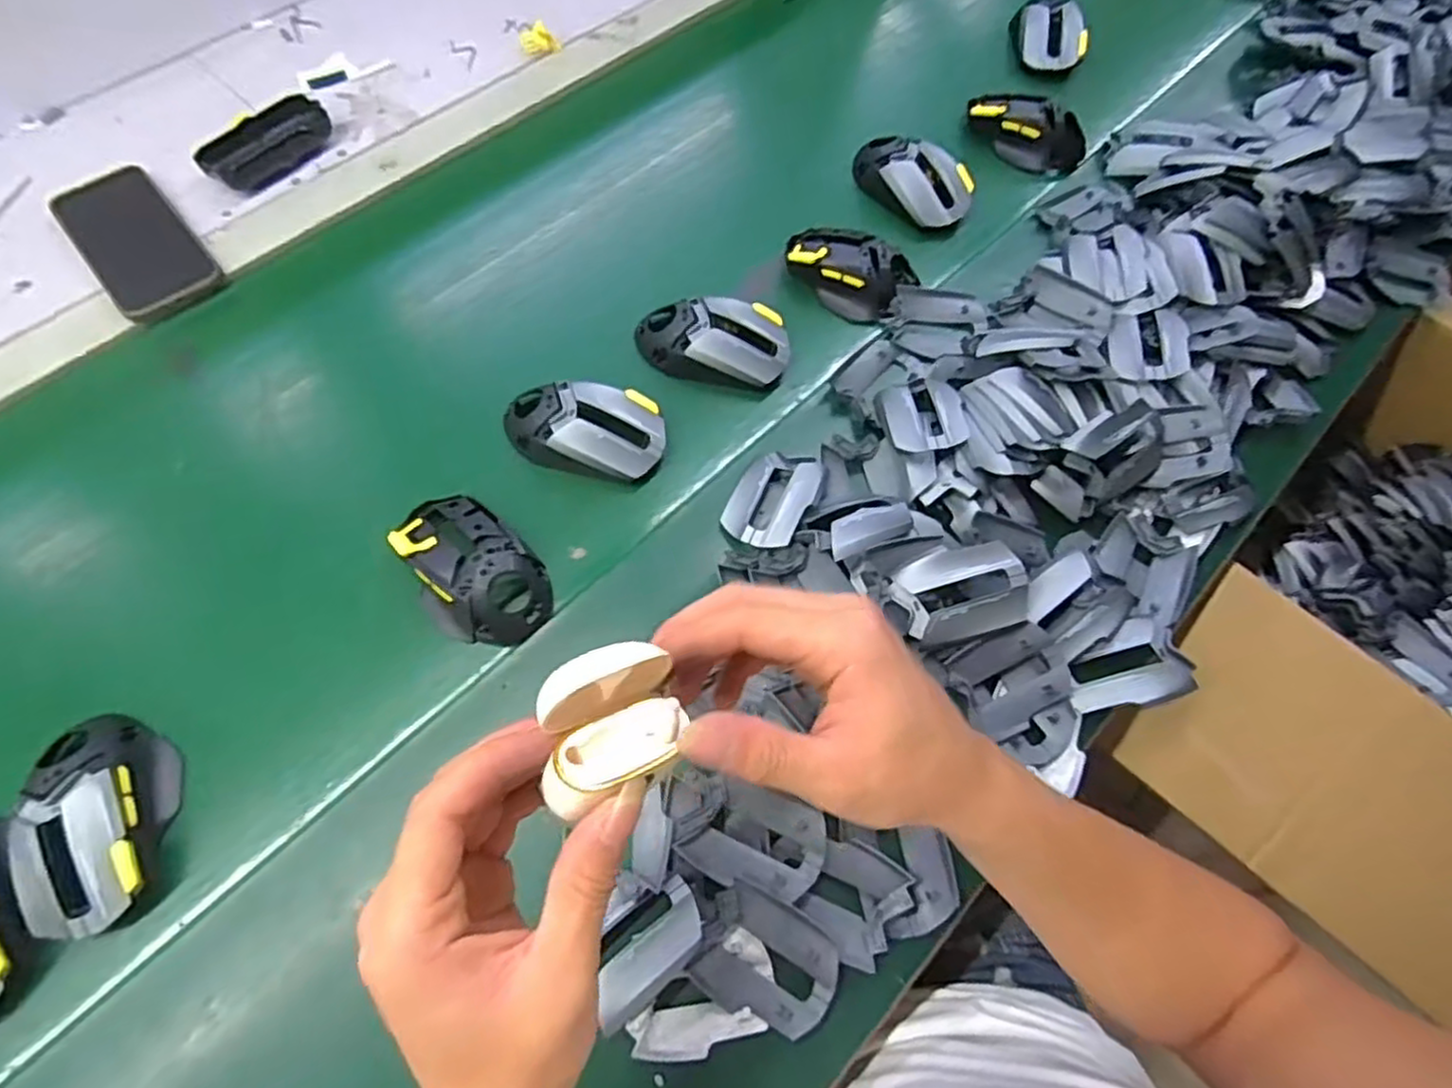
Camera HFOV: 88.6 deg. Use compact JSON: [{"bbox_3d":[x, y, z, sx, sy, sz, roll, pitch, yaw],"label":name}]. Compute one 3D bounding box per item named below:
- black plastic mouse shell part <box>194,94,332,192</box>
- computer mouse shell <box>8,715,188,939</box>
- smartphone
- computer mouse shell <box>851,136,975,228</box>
[{"bbox_3d":[-0.395,-0.343,0.642,0.049,0.027,0.108,37,70,13],"label":"black plastic mouse shell part"},{"bbox_3d":[-0.351,0.152,0.414,0.066,0.036,0.115,-14,67,-9],"label":"computer mouse shell"},{"bbox_3d":[-0.476,-0.245,0.599,0.075,0.012,0.161,-38,73,-17],"label":"smartphone"},{"bbox_3d":[0.168,-0.325,0.663,0.061,0.040,0.112,-36,72,-17],"label":"computer mouse shell"}]

